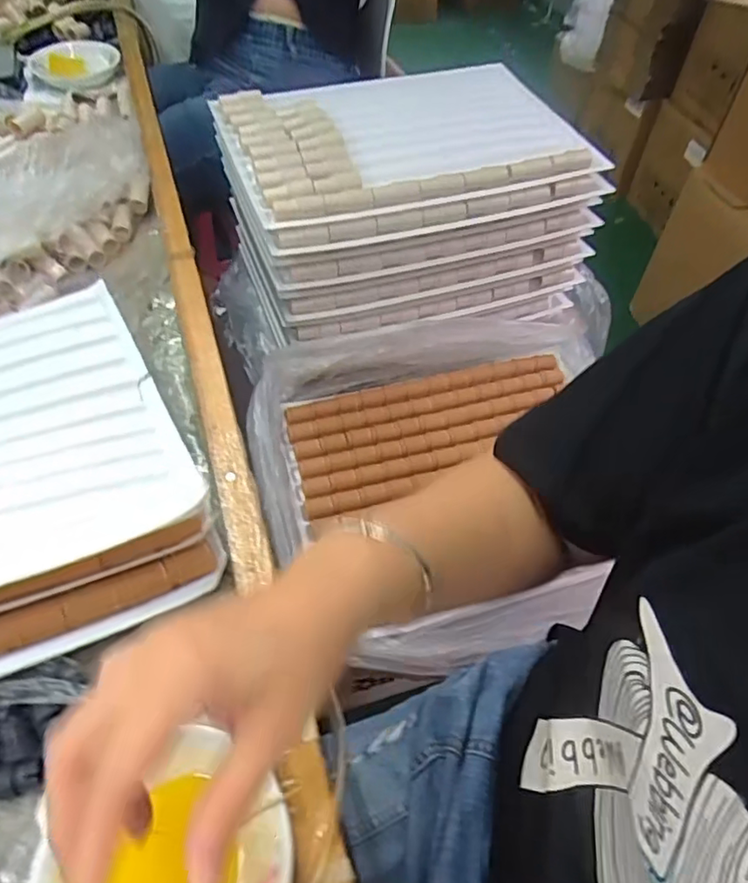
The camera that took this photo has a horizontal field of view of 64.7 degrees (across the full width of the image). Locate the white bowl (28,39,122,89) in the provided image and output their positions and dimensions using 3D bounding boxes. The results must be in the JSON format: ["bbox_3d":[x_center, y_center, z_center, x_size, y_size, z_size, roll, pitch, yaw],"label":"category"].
[{"bbox_3d":[-0.481,-0.597,0.939,0.135,0.033,0.109,6,53,2],"label":"white bowl"}]

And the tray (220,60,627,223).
[{"bbox_3d":[0.046,-0.413,0.784,0.460,0.033,0.306,-16,55,-13],"label":"tray"}]

